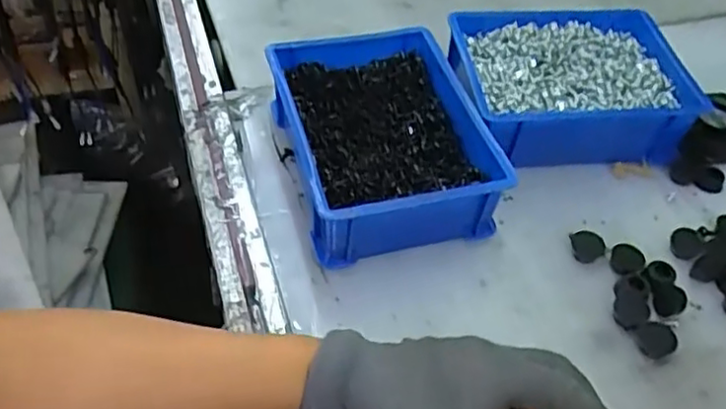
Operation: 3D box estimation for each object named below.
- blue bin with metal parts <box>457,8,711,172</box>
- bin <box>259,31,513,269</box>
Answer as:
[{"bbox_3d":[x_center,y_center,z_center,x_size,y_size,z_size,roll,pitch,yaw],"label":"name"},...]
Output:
[{"bbox_3d":[0.182,-0.105,0.592,0.209,0.059,0.149,-5,50,-9],"label":"blue bin with metal parts"},{"bbox_3d":[0.014,-0.053,0.532,0.142,0.067,0.190,-9,51,-13],"label":"bin"}]

